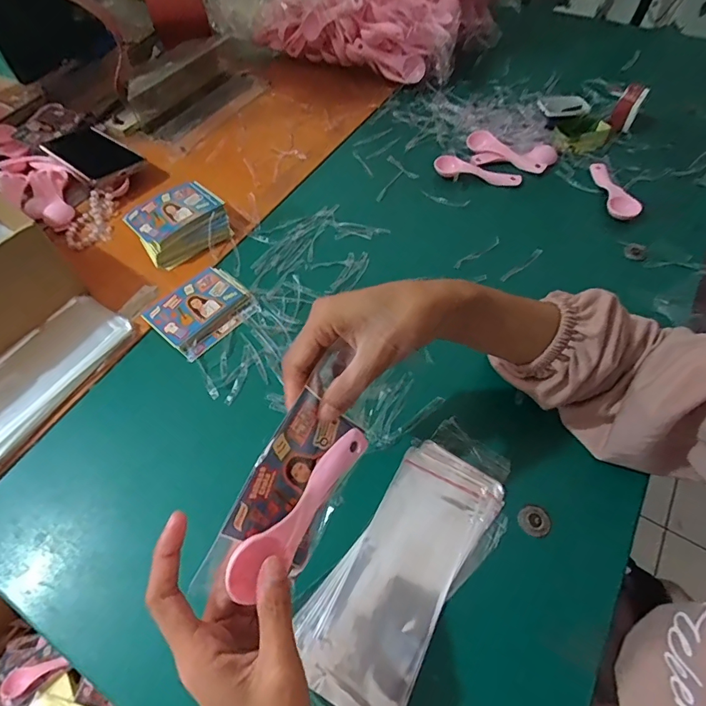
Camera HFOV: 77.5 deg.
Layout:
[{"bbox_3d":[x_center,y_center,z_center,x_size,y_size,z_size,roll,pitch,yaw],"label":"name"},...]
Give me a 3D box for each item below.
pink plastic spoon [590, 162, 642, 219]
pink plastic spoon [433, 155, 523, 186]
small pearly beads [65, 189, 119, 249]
[{"bbox_3d":[0.320,-0.202,0.538,0.034,0.026,0.107,7,58,5],"label":"pink plastic spoon"},{"bbox_3d":[0.164,-0.239,0.583,0.113,0.020,0.026,18,59,12],"label":"pink plastic spoon"},{"bbox_3d":[-0.326,-0.167,0.549,0.052,0.017,0.085,-2,57,-1],"label":"small pearly beads"}]

